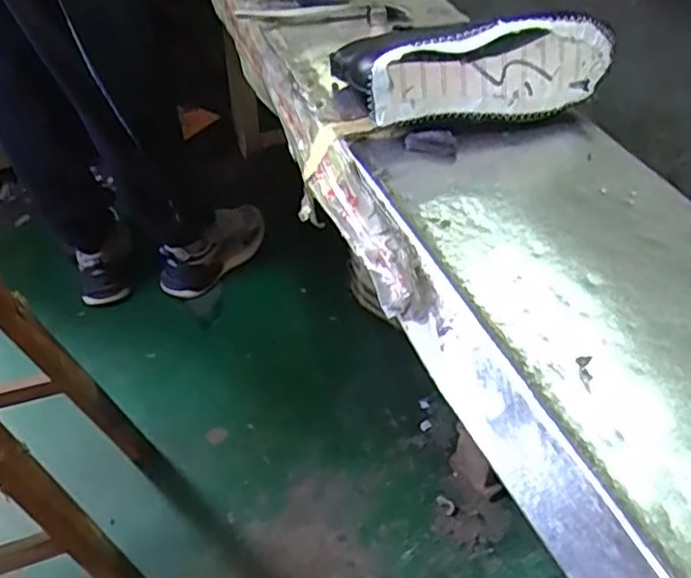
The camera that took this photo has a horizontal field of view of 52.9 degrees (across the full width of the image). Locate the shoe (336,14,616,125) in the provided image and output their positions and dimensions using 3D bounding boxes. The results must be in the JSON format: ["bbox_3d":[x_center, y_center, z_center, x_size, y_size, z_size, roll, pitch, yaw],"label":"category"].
[{"bbox_3d":[0.118,-0.217,0.652,0.238,0.096,0.123,-8,44,-8],"label":"shoe"}]

